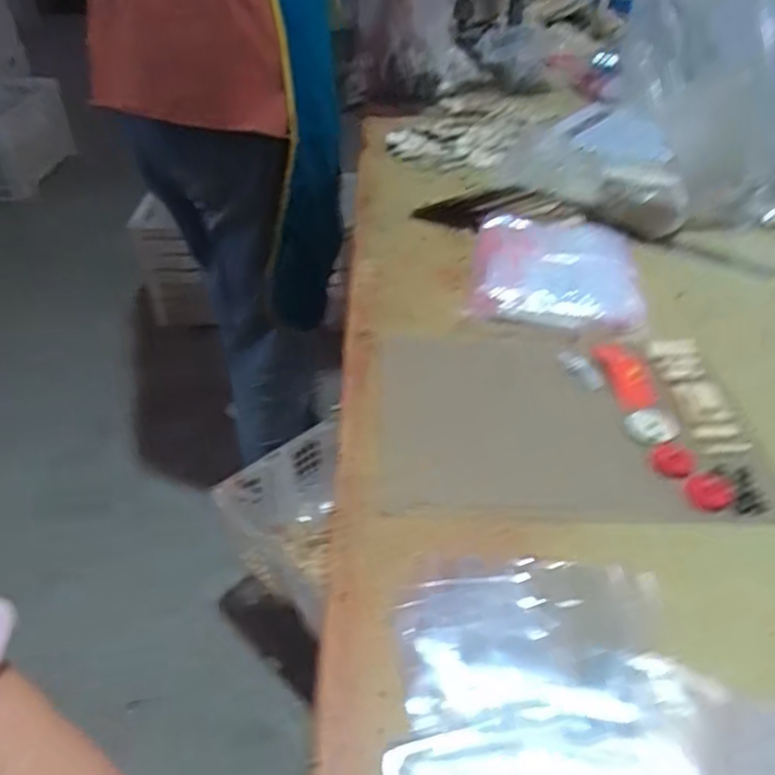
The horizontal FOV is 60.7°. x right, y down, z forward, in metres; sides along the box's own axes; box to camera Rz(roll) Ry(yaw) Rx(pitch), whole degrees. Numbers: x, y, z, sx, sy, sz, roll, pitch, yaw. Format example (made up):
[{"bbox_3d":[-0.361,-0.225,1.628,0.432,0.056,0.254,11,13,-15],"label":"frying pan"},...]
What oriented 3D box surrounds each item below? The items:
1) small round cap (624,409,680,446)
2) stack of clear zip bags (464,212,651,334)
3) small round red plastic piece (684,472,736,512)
[{"bbox_3d":[0.207,0.030,0.515,0.041,0.004,0.036,-19,43,-23],"label":"small round cap"},{"bbox_3d":[0.175,-0.126,0.689,0.167,0.032,0.222,7,39,8],"label":"stack of clear zip bags"},{"bbox_3d":[0.224,0.073,0.461,0.036,0.004,0.030,-13,41,-17],"label":"small round red plastic piece"}]

